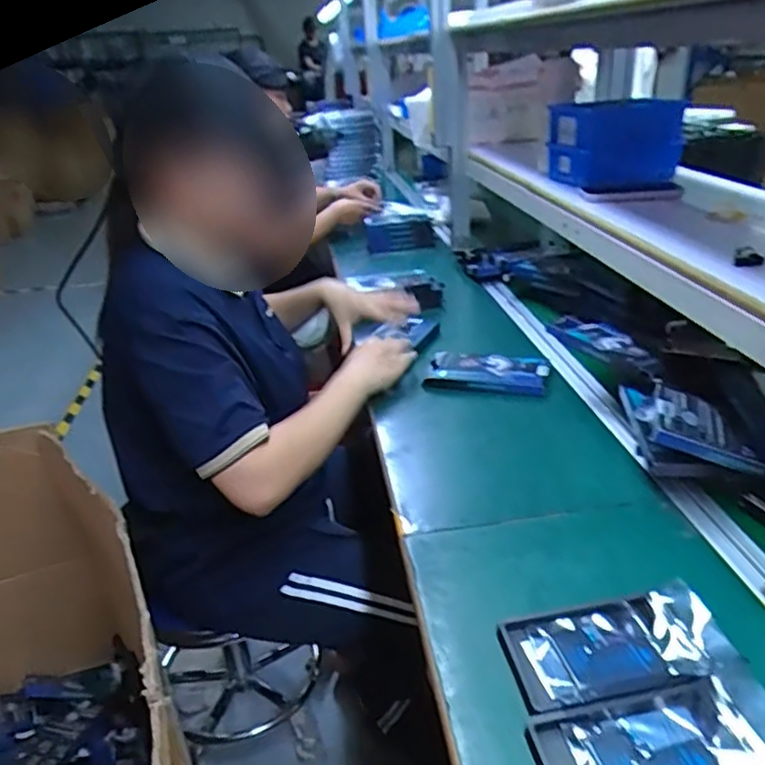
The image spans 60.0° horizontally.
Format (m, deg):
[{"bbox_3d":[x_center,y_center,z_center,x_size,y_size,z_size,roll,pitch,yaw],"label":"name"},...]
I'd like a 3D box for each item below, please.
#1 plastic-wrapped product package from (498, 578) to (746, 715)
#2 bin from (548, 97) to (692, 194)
[{"bbox_3d":[0.192,0.217,0.547,0.170,0.018,0.088,-6,26,-4],"label":"plastic-wrapped product package"},{"bbox_3d":[0.401,-0.402,1.129,0.202,0.136,0.093,-8,27,-10],"label":"bin"}]

